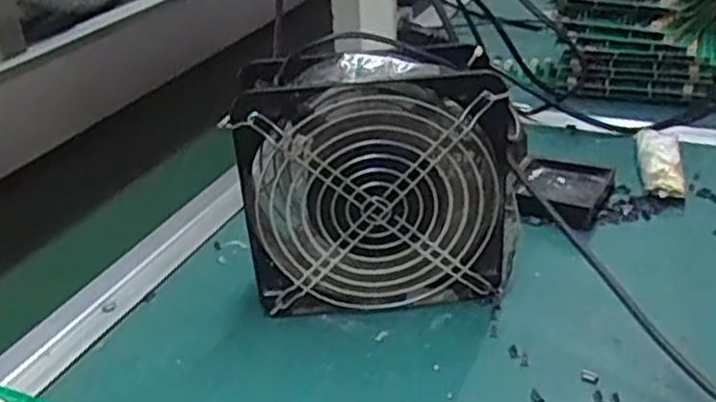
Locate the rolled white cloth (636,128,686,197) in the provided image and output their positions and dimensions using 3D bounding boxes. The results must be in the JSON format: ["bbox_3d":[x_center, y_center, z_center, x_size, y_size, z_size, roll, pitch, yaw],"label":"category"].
[{"bbox_3d":[0.237,-0.031,0.585,0.030,0.023,0.086,4,31,12],"label":"rolled white cloth"}]

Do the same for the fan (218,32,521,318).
[{"bbox_3d":[0.013,-0.013,0.452,0.160,0.155,0.066,-6,31,-4],"label":"fan"}]

